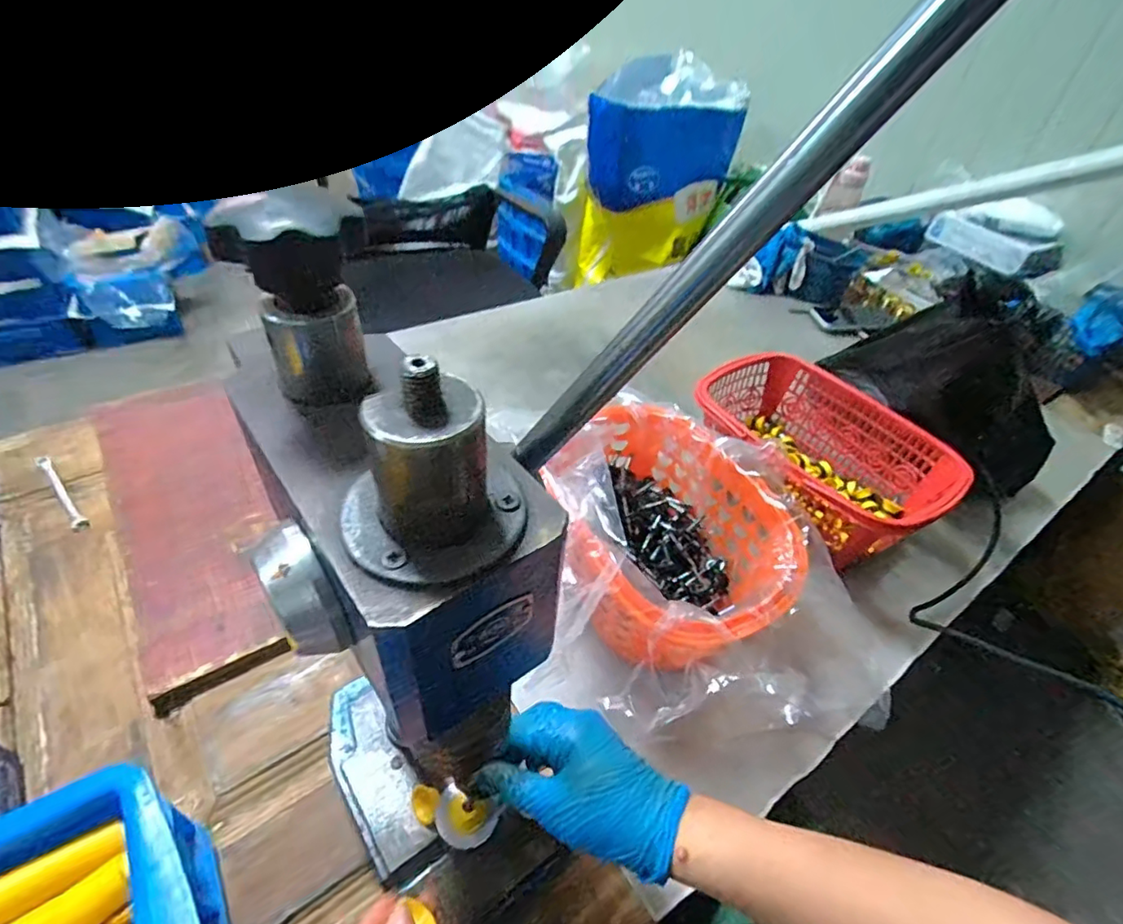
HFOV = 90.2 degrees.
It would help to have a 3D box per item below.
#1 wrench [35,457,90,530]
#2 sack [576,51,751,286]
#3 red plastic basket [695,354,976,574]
[{"bbox_3d":[-0.550,0.032,0.615,0.139,0.007,0.014,36,50,27],"label":"wrench"},{"bbox_3d":[0.249,-0.729,1.509,0.376,0.532,0.184,11,43,3],"label":"sack"},{"bbox_3d":[0.298,-0.007,0.671,0.197,0.101,0.277,-20,49,-26],"label":"red plastic basket"}]

